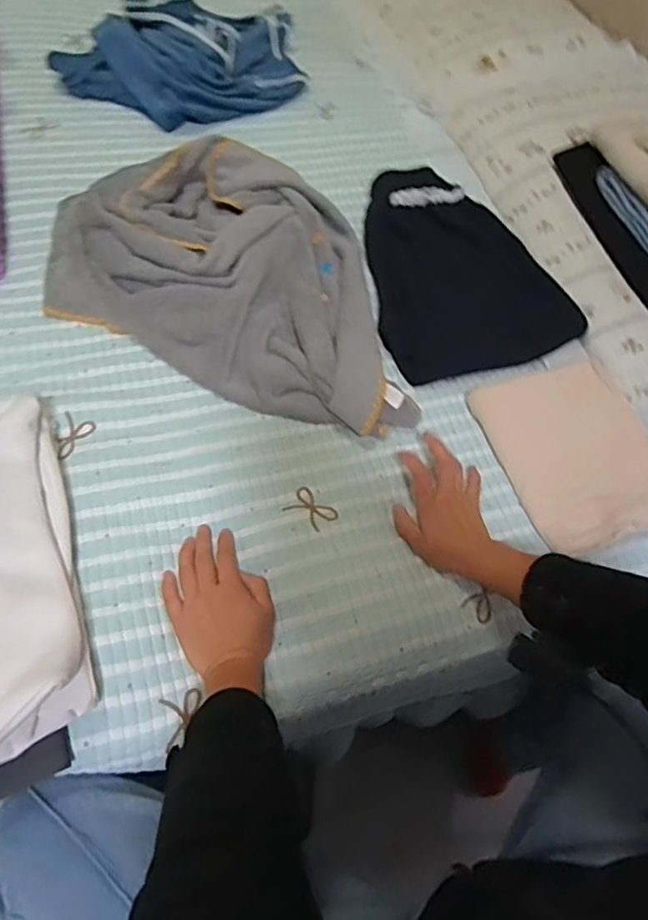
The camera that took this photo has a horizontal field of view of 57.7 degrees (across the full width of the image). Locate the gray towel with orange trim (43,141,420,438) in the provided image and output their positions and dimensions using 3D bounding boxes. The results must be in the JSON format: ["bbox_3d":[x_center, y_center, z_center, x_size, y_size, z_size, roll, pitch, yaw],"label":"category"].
[{"bbox_3d":[-0.074,-0.275,0.807,0.536,0.062,0.412,27,59,7],"label":"gray towel with orange trim"}]

